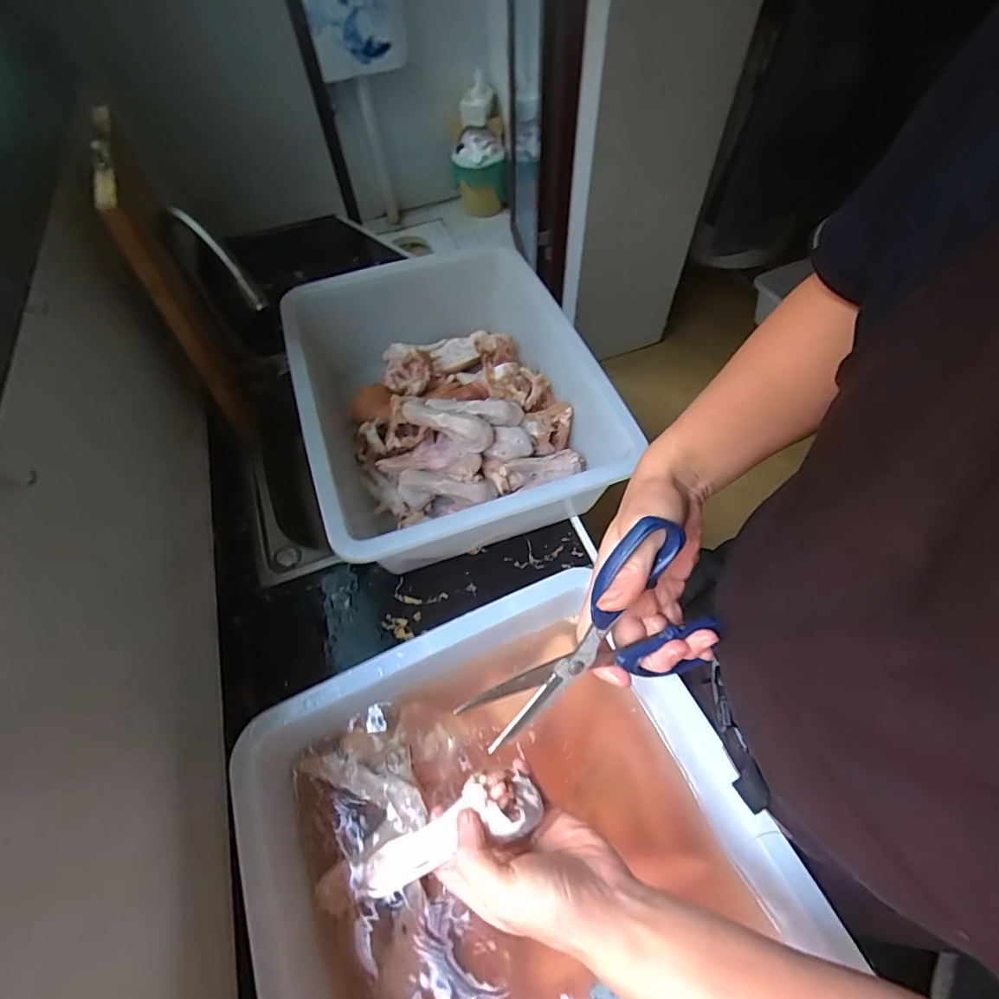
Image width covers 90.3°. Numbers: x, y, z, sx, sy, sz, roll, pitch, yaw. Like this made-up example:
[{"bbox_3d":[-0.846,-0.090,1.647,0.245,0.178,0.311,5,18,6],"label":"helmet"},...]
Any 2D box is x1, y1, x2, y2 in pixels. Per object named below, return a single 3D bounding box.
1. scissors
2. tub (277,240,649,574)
[{"bbox_3d":[0.068,0.101,0.321,0.172,0.114,0.014,-45,27,5],"label":"scissors"},{"bbox_3d":[-0.061,-0.145,0.747,0.392,0.168,0.504,-15,58,-7],"label":"tub"}]

